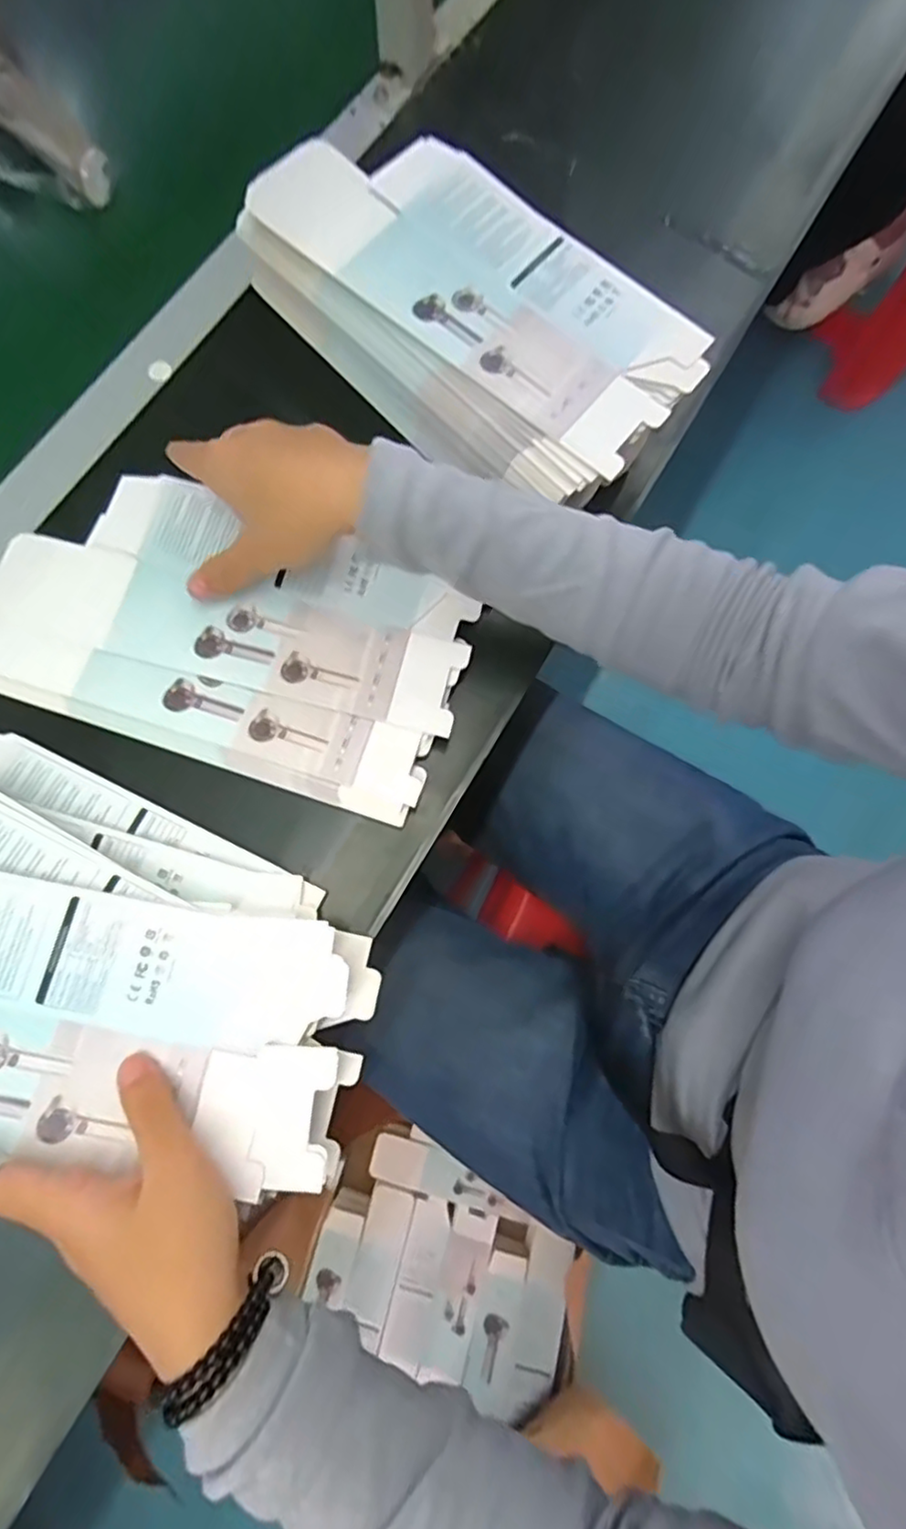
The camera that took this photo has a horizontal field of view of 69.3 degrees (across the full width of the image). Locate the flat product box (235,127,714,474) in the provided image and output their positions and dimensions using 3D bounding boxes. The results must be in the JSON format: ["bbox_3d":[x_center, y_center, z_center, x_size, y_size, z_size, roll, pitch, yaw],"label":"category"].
[{"bbox_3d":[0.018,-0.284,0.379,0.265,0.008,0.116,39,77,5],"label":"flat product box"}]

